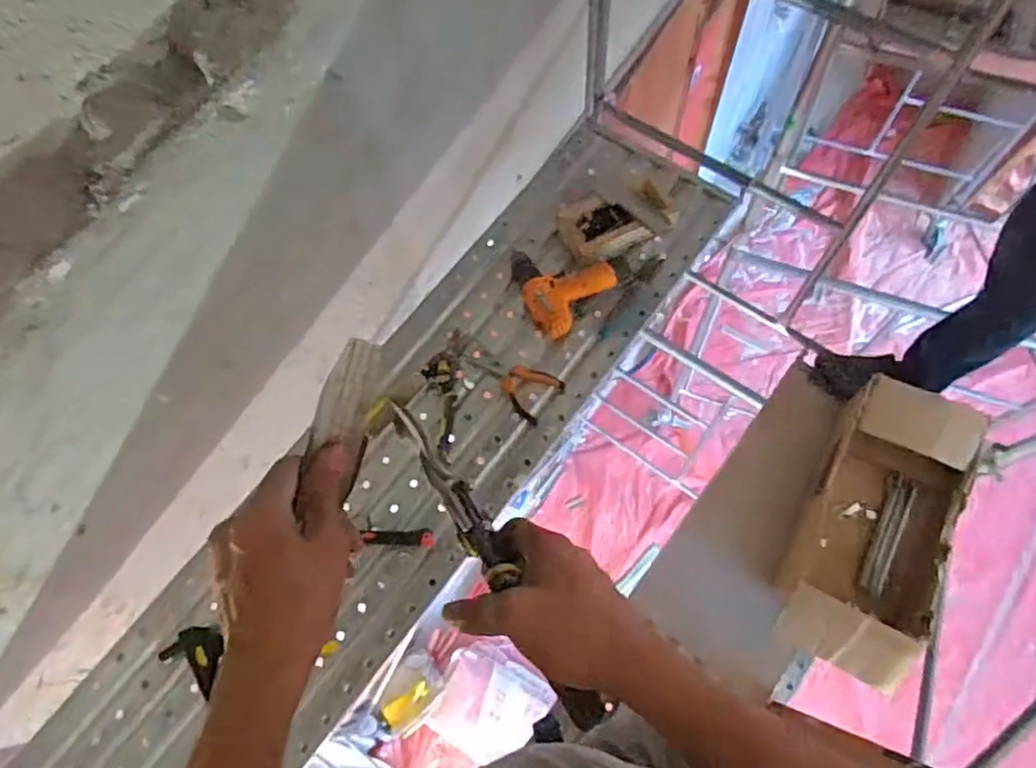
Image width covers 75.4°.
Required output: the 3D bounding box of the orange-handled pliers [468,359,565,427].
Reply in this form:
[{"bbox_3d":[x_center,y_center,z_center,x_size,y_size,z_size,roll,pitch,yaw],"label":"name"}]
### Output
[{"bbox_3d":[-0.010,-0.017,1.250,0.175,0.036,0.097,36,74,16],"label":"orange-handled pliers"}]

